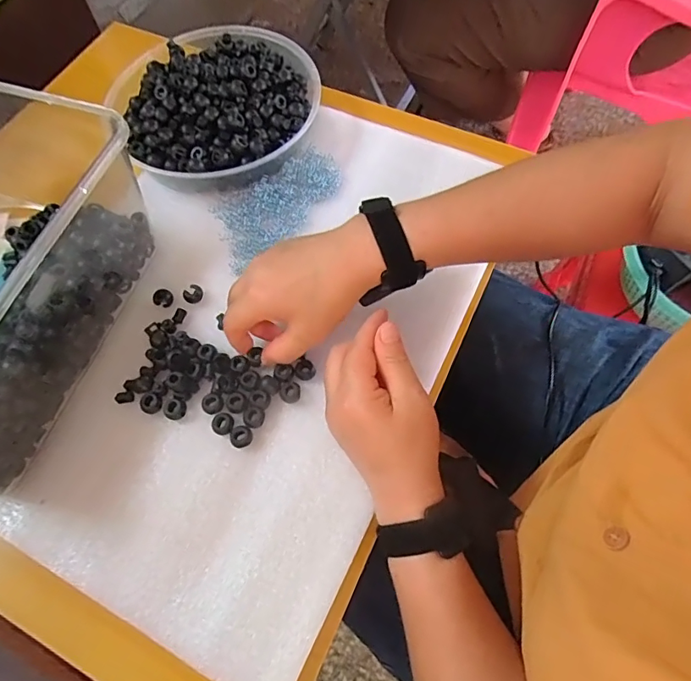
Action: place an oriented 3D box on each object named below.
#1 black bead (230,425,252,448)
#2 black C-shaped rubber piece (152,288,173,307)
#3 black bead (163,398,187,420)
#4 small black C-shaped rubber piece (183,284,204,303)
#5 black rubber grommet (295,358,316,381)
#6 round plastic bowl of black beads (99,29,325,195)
[{"bbox_3d":[-0.087,0.081,0.398,0.018,0.008,0.017,-1,66,2],"label":"black bead"},{"bbox_3d":[-0.173,-0.040,0.451,0.018,0.007,0.017,-1,66,2],"label":"black C-shaped rubber piece"},{"bbox_3d":[-0.145,0.059,0.408,0.017,0.011,0.018,-1,66,2],"label":"black bead"},{"bbox_3d":[-0.145,-0.044,0.453,0.018,0.013,0.015,-29,68,-10],"label":"small black C-shaped rubber piece"},{"bbox_3d":[-0.036,0.026,0.417,0.017,0.005,0.018,-1,66,2],"label":"black rubber grommet"},{"bbox_3d":[-0.140,-0.264,0.525,0.211,0.049,0.224,-1,66,2],"label":"round plastic bowl of black beads"}]

